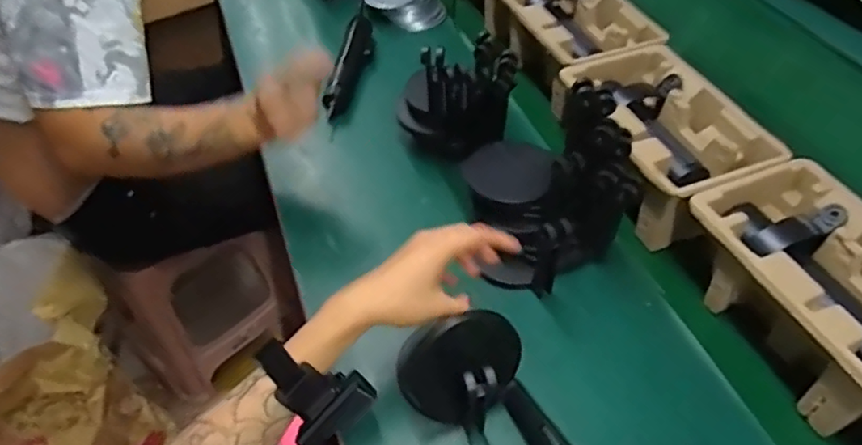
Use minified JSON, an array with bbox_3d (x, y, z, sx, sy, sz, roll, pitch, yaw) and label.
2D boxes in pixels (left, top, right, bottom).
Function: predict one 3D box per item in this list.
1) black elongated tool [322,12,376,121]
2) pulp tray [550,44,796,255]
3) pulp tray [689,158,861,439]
[{"bbox_3d":[-0.113,-0.234,0.868,0.046,0.035,0.234,5,52,2],"label":"black elongated tool"},{"bbox_3d":[0.252,-0.094,0.679,0.166,0.099,0.232,-21,56,-17],"label":"pulp tray"},{"bbox_3d":[0.353,0.061,0.542,0.146,0.098,0.225,-18,55,-15],"label":"pulp tray"}]

